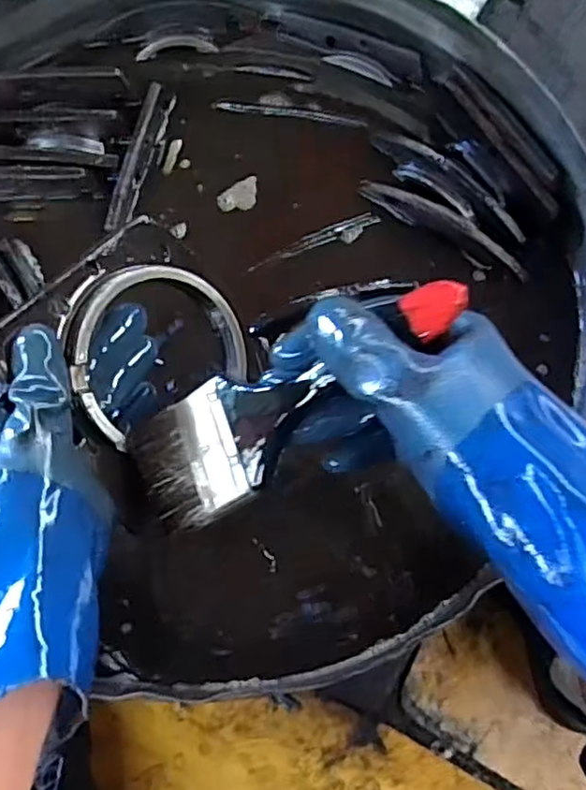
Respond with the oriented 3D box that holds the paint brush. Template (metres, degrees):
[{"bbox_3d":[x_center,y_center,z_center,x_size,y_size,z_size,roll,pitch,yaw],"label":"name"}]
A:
[{"bbox_3d":[-0.001,0.004,0.339,0.201,0.028,0.066,-30,76,26],"label":"paint brush"}]

